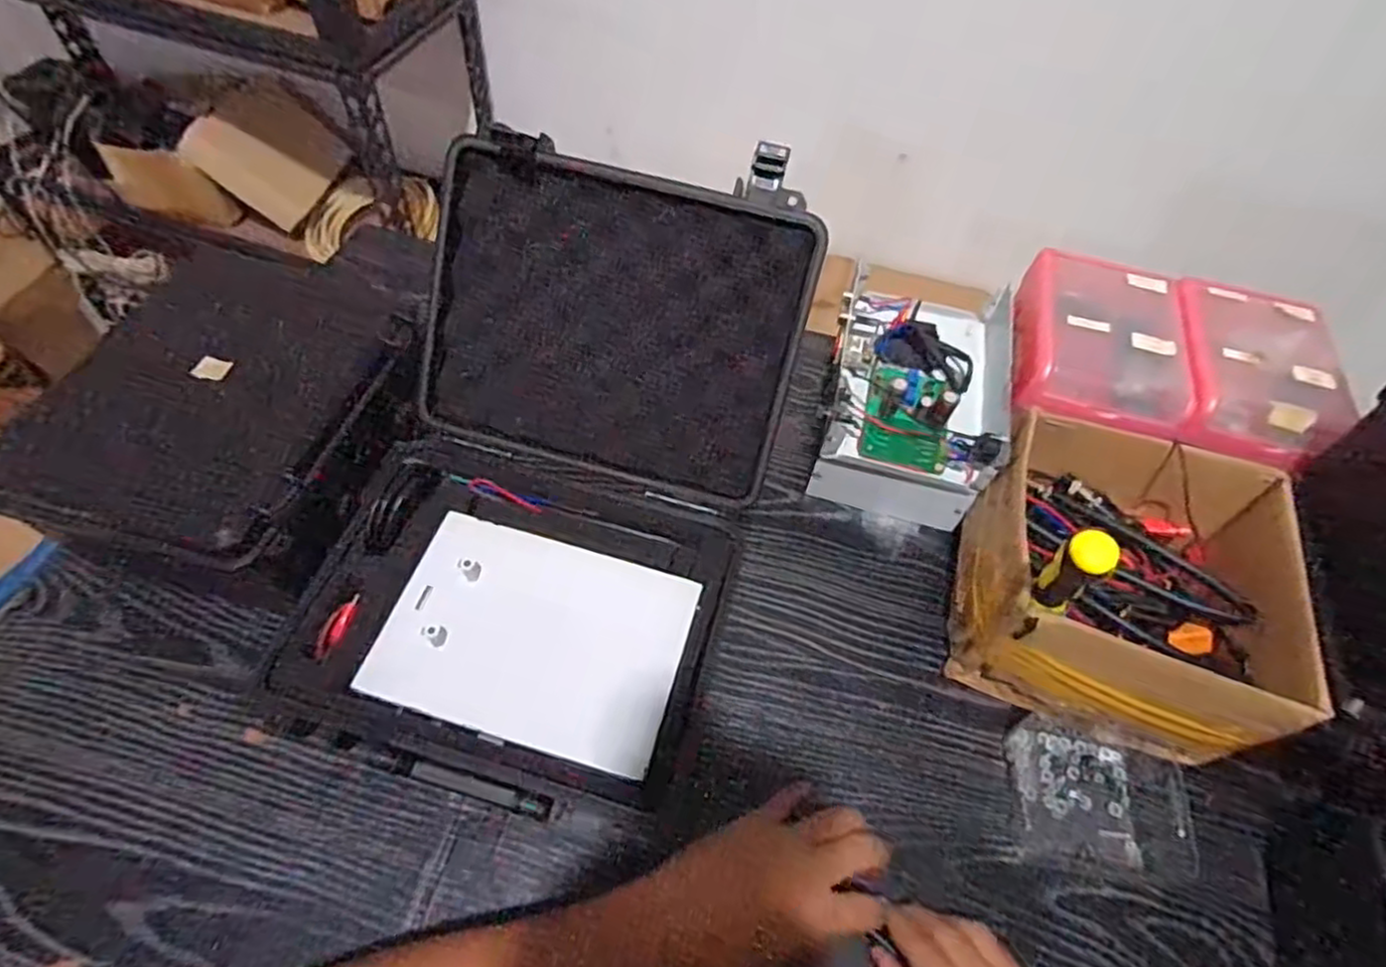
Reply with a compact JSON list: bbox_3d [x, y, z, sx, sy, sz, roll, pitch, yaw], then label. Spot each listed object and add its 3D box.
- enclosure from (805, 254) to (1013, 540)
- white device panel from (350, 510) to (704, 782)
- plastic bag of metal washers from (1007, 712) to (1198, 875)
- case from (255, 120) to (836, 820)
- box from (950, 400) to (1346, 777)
[{"bbox_3d":[0.204,-0.085,0.668,0.154,0.114,0.211,14,55,4],"label":"enclosure"},{"bbox_3d":[-0.109,0.106,0.488,0.200,0.015,0.141,15,56,5],"label":"white device panel"},{"bbox_3d":[0.302,0.227,0.519,0.120,0.024,0.099,12,55,3],"label":"plastic bag of metal washers"},{"bbox_3d":[-0.097,-0.011,0.503,0.281,0.267,0.402,17,56,7],"label":"case"},{"bbox_3d":[0.331,0.074,0.560,0.209,0.140,0.234,16,56,6],"label":"box"}]

